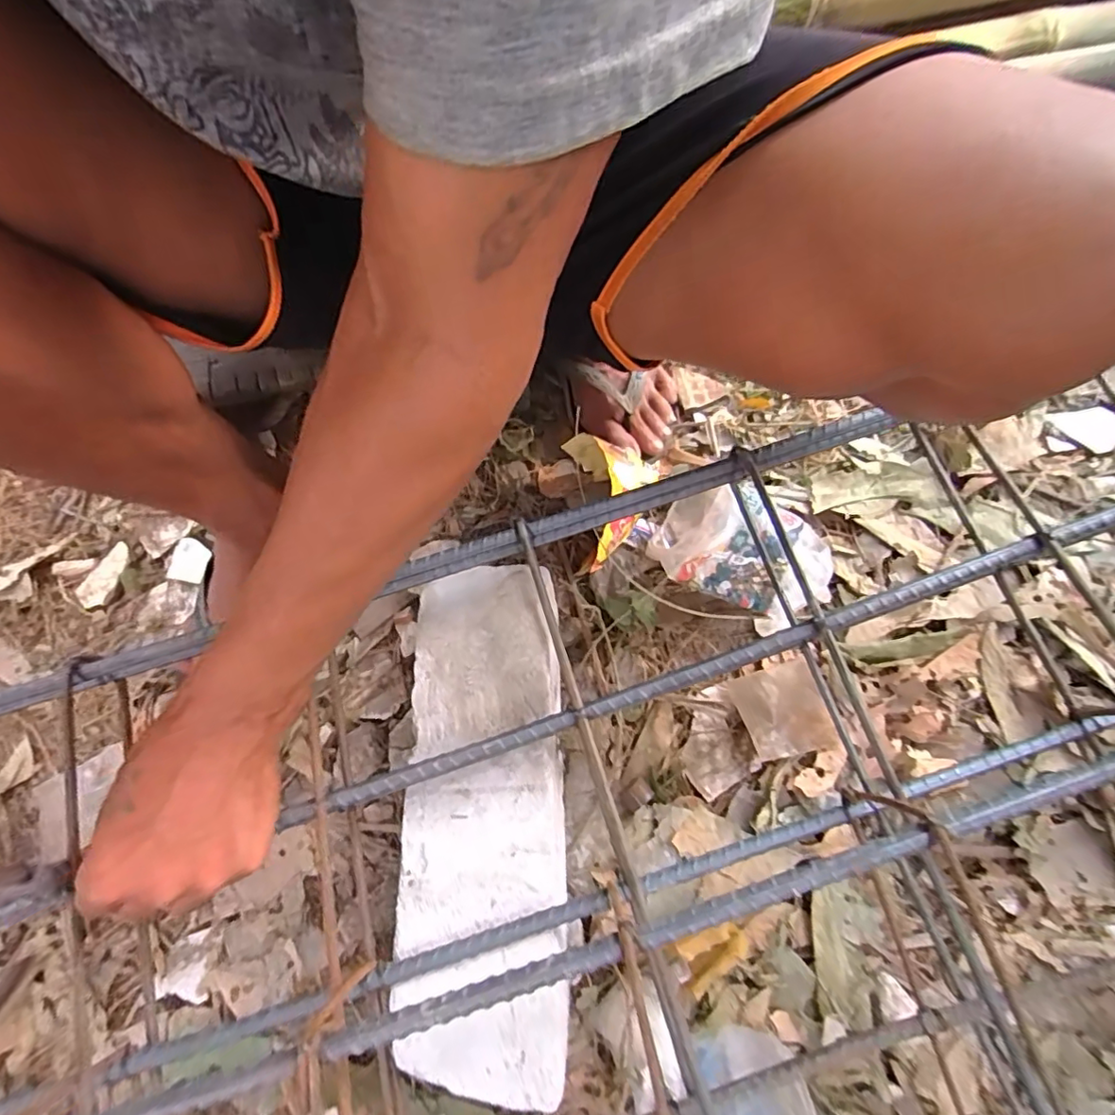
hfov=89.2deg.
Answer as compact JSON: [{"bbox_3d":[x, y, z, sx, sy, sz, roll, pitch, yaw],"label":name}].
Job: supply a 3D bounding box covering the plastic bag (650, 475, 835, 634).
[{"bbox_3d":[0.168,-0.009,0.508,0.157,0.044,0.109,27,71,17],"label":"plastic bag"}]

